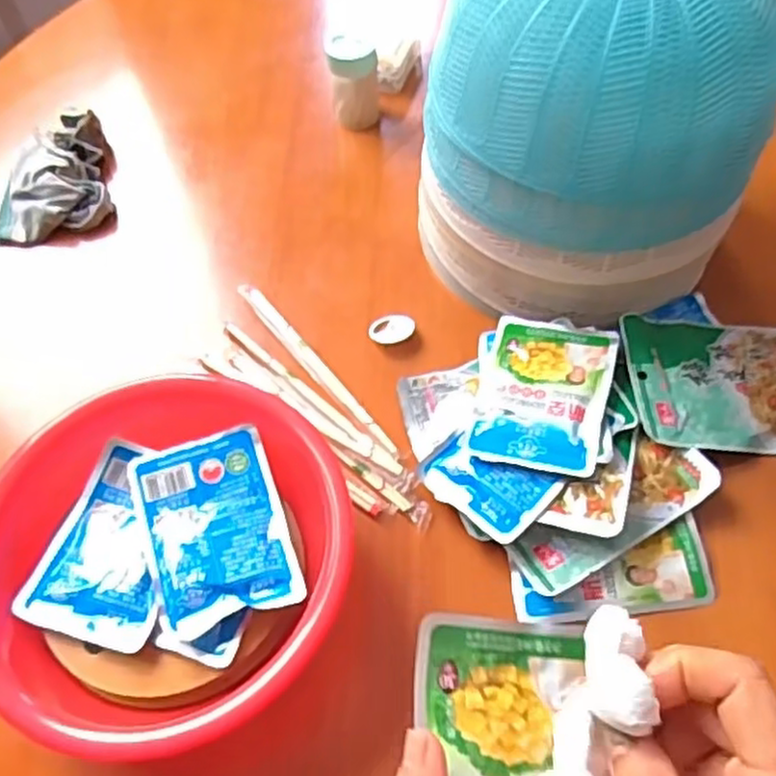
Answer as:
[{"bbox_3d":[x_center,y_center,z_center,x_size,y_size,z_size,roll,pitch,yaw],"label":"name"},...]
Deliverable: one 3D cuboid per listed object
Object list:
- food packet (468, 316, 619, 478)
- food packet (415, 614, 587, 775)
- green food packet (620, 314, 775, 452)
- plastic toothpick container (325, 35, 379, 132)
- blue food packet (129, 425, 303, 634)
[{"bbox_3d":[0.110,0.001,0.524,0.088,0.007,0.127,7,54,18],"label":"food packet"},{"bbox_3d":[0.053,0.158,0.294,0.076,0.006,0.128,5,60,-15],"label":"food packet"},{"bbox_3d":[0.249,-0.005,0.549,0.149,0.012,0.108,4,56,-8],"label":"green food packet"},{"bbox_3d":[-0.033,-0.293,0.713,0.047,0.080,0.039,-6,58,0],"label":"plastic toothpick container"},{"bbox_3d":[-0.110,0.088,0.473,0.087,0.011,0.122,-19,59,-9],"label":"blue food packet"}]

